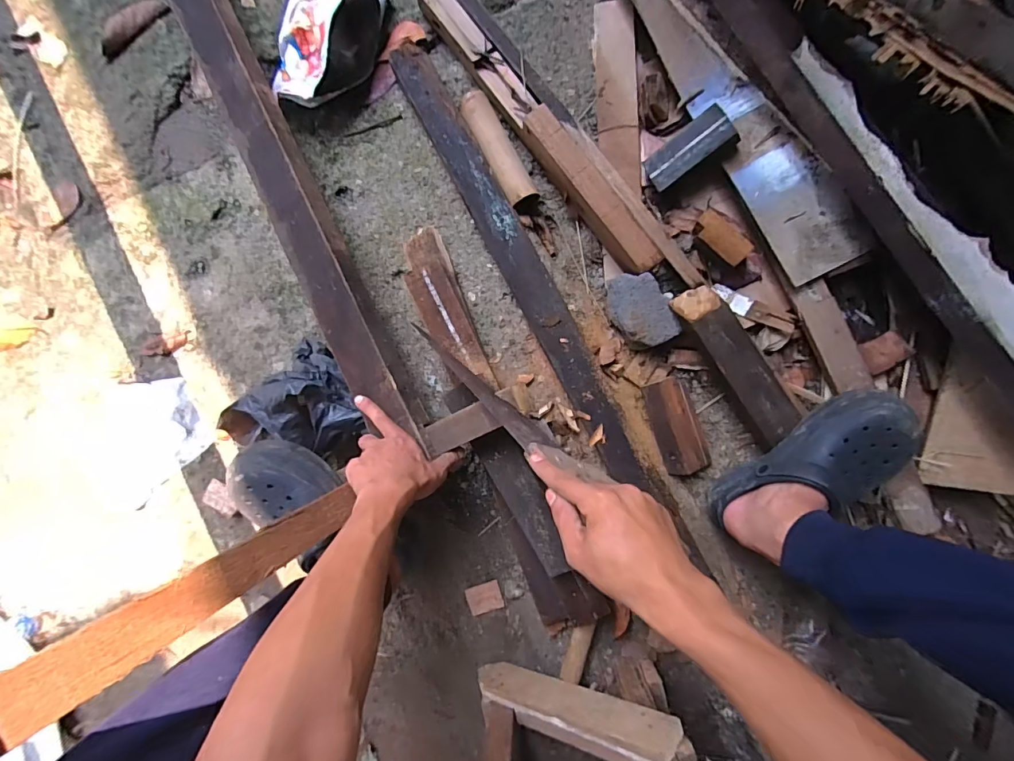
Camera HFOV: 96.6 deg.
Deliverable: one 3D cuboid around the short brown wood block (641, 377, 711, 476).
[{"bbox_3d":[0.256,0.068,0.683,0.064,0.040,0.142,-18,89,3],"label":"short brown wood block"}]

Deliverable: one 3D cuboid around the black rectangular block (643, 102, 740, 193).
[{"bbox_3d":[0.258,-0.321,0.638,0.116,0.039,0.058,-33,69,33],"label":"black rectangular block"}]

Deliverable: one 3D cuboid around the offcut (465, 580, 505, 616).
[{"bbox_3d":[-0.035,0.347,0.721,0.056,0.012,0.041,-21,89,3],"label":"offcut"}]

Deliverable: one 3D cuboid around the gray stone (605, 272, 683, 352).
[{"bbox_3d":[0.195,-0.103,0.669,0.066,0.075,0.114,-29,88,3],"label":"gray stone"}]

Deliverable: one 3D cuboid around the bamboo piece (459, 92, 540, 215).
[{"bbox_3d":[-0.013,-0.351,0.704,0.045,0.047,0.193,-30,88,3],"label":"bamboo piece"}]

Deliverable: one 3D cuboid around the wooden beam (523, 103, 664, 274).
[{"bbox_3d":[0.126,-0.279,0.686,0.060,0.076,0.285,-36,88,3],"label":"wooden beam"}]

